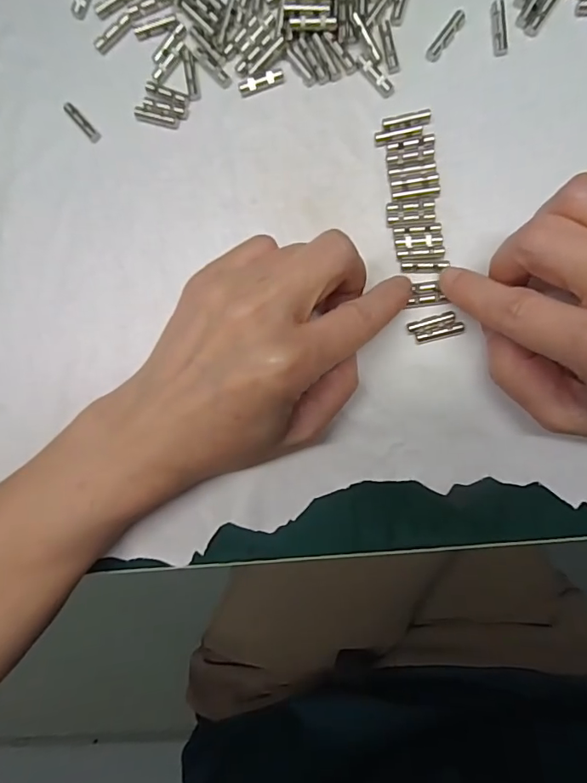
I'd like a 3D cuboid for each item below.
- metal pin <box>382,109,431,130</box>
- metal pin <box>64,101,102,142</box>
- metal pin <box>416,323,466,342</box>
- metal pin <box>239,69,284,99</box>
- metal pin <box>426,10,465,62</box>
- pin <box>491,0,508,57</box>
[{"bbox_3d":[0.048,-0.115,0.204,0.020,0.005,0.005,-8,92,8],"label":"metal pin"},{"bbox_3d":[-0.098,-0.125,0.222,0.005,0.004,0.022,-43,88,8],"label":"metal pin"},{"bbox_3d":[0.063,-0.025,0.205,0.020,0.004,0.004,-13,92,8],"label":"metal pin"},{"bbox_3d":[-0.014,-0.135,0.211,0.020,0.004,0.006,-14,92,8],"label":"metal pin"},{"bbox_3d":[0.064,-0.149,0.200,0.006,0.004,0.021,39,97,4],"label":"metal pin"},{"bbox_3d":[0.085,-0.150,0.198,0.006,0.004,0.021,-6,93,8],"label":"pin"}]

